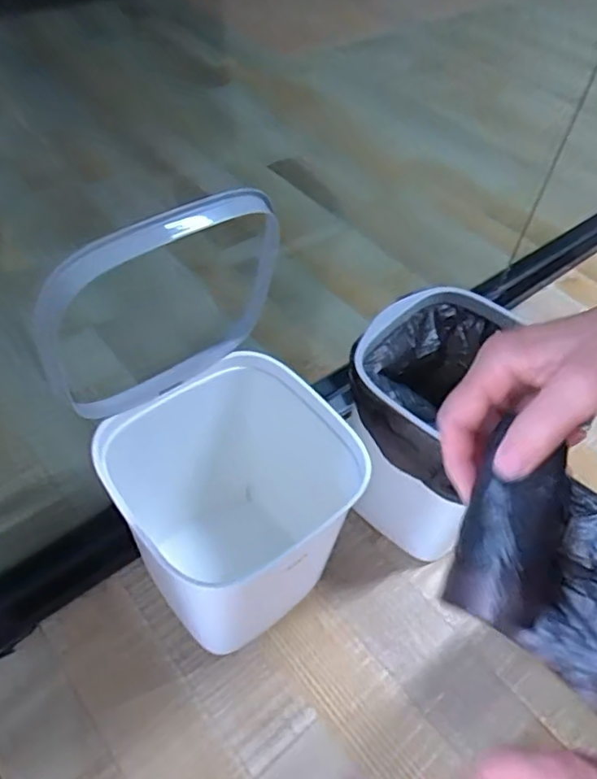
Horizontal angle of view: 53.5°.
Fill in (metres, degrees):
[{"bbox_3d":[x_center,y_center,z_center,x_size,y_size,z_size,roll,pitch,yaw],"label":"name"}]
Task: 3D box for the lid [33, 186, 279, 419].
[{"bbox_3d":[-0.115,-0.066,0.528,0.225,0.237,0.020,-32,70,-23],"label":"lid"}]

